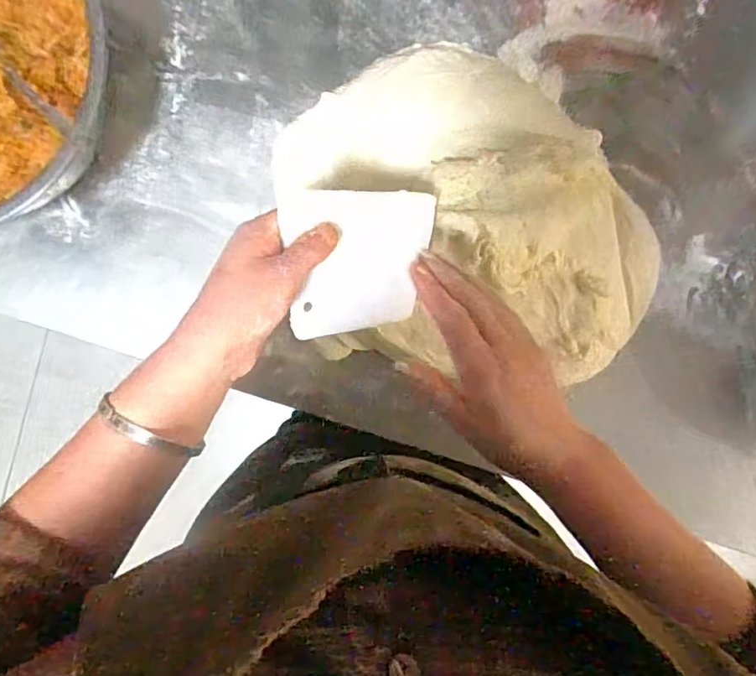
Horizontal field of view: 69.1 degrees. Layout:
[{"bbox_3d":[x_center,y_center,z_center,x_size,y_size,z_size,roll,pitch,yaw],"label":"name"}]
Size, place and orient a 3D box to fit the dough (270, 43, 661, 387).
[{"bbox_3d":[0.085,-0.111,0.480,0.344,0.088,0.274,7,92,-2],"label":"dough"}]

